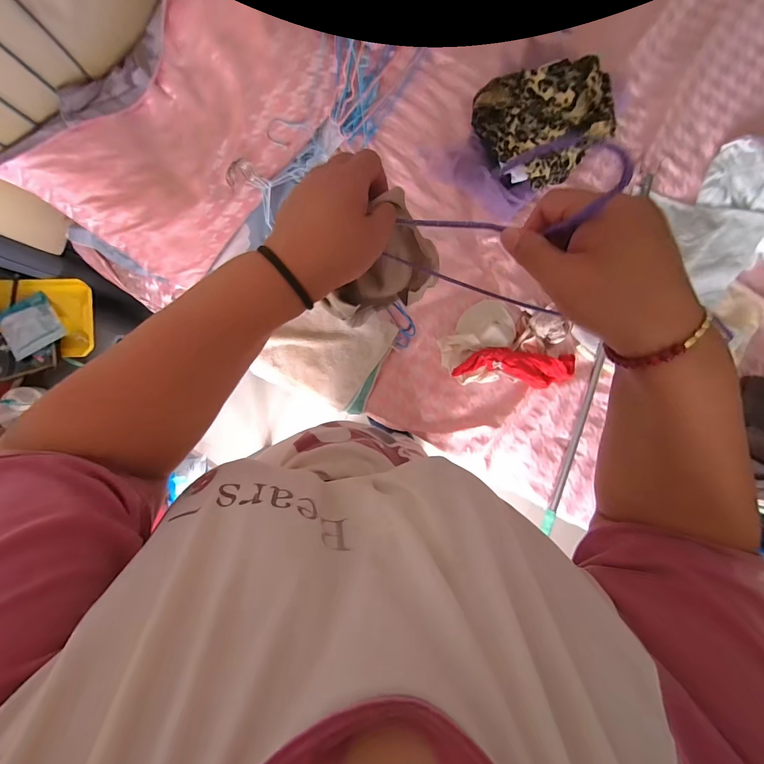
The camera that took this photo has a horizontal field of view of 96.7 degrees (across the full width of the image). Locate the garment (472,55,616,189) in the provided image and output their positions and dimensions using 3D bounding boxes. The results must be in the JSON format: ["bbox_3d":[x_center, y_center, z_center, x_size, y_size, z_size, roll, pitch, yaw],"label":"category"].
[{"bbox_3d":[0.340,-0.544,0.731,0.263,0.122,0.181,-18,90,1],"label":"garment"}]

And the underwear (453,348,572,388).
[{"bbox_3d":[0.326,-0.036,0.830,0.286,0.059,0.081,5,90,1],"label":"underwear"}]

